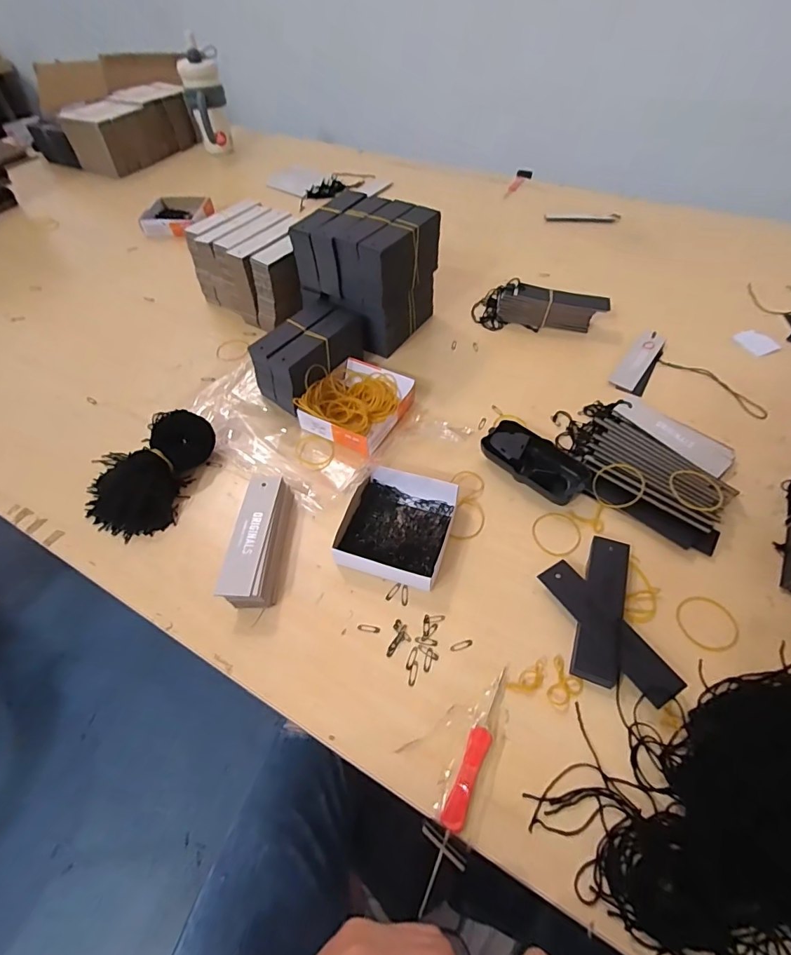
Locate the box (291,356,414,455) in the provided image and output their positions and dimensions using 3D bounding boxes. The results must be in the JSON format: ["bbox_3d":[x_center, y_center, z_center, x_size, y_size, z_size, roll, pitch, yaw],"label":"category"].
[{"bbox_3d":[-0.044,-0.089,0.528,0.110,0.038,0.116,27,57,21],"label":"box"}]

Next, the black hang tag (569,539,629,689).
[{"bbox_3d":[0.177,0.109,0.381,0.033,0.014,0.126,16,54,14],"label":"black hang tag"}]

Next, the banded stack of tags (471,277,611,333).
[{"bbox_3d":[0.202,-0.241,0.630,0.177,0.050,0.050,12,53,11],"label":"banded stack of tags"}]

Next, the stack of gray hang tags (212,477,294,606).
[{"bbox_3d":[-0.127,0.060,0.422,0.044,0.039,0.126,0,52,2],"label":"stack of gray hang tags"}]

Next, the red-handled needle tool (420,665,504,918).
[{"bbox_3d":[0.051,0.210,0.313,0.015,0.007,0.154,21,55,17],"label":"red-handled needle tool"}]

